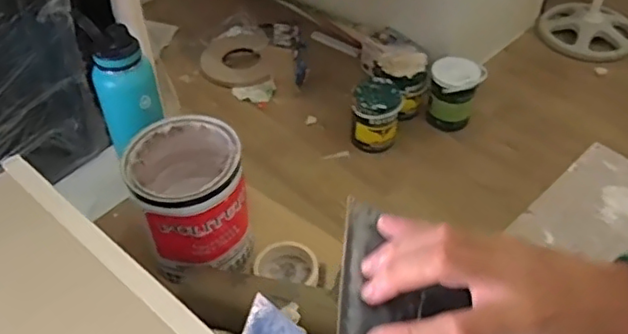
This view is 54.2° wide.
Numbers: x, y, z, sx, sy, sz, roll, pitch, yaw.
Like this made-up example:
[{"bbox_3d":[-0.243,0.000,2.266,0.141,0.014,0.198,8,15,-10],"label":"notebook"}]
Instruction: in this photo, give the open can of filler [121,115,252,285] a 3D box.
[{"bbox_3d":[-0.178,0.050,0.897,0.153,0.182,0.161,0,46,0],"label":"open can of filler"}]

